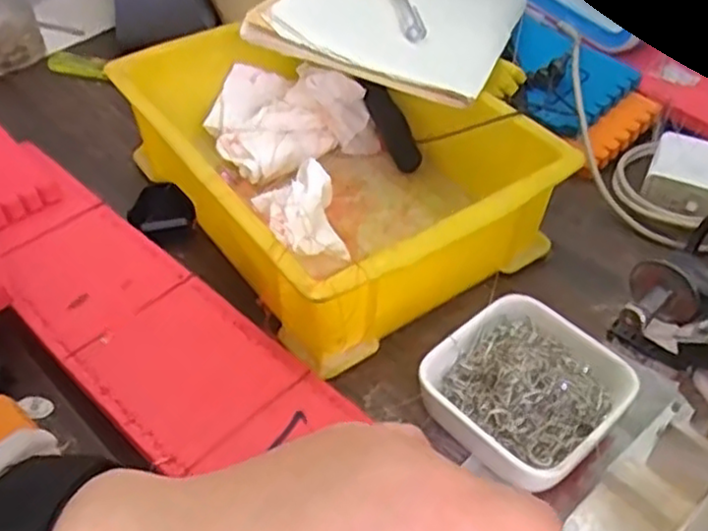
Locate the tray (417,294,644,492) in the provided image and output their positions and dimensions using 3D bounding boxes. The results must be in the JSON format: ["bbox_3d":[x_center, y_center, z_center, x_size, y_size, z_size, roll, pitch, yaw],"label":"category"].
[{"bbox_3d":[0.081,0.060,0.344,0.087,0.032,0.081,-35,56,-29],"label":"tray"}]

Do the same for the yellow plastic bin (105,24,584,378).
[{"bbox_3d":[-0.019,-0.070,0.442,0.176,0.076,0.258,-28,52,-23],"label":"yellow plastic bin"}]

